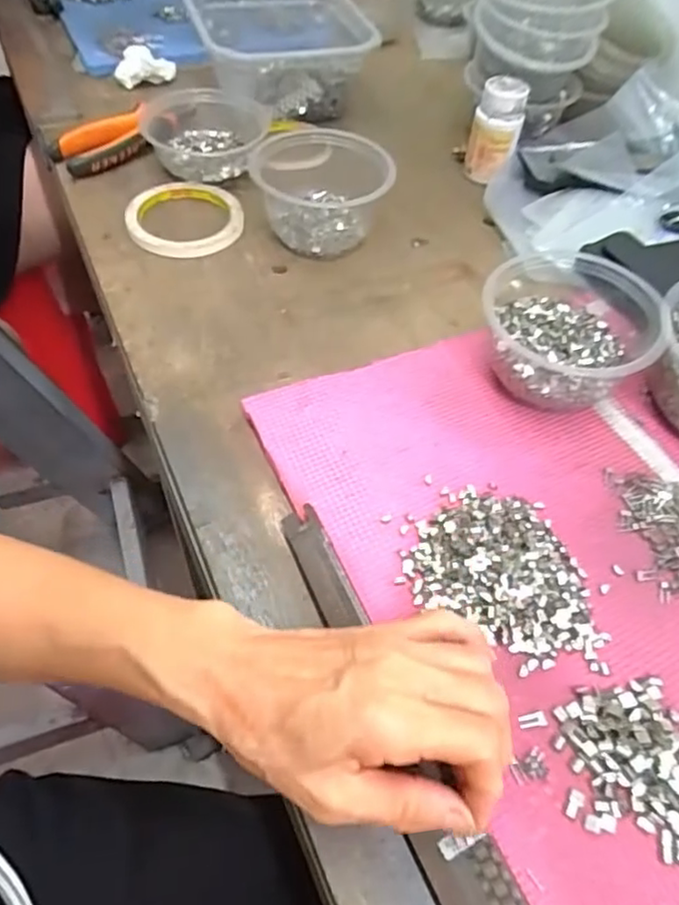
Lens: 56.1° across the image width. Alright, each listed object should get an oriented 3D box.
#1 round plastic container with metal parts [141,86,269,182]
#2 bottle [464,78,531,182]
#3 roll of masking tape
[{"bbox_3d":[-0.128,-0.302,0.603,0.116,0.042,0.110,1,54,-2],"label":"round plastic container with metal parts"},{"bbox_3d":[0.146,-0.302,0.599,0.044,0.075,0.046,15,55,8],"label":"bottle"},{"bbox_3d":[-0.134,-0.205,0.554,0.097,0.010,0.096,-6,54,-7],"label":"roll of masking tape"}]

